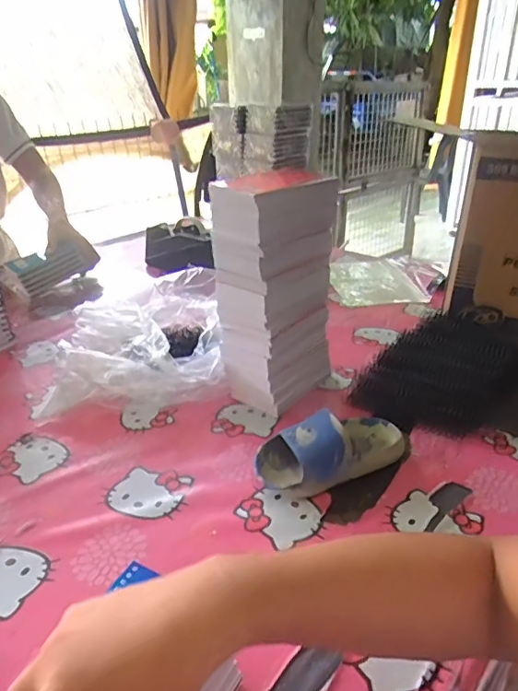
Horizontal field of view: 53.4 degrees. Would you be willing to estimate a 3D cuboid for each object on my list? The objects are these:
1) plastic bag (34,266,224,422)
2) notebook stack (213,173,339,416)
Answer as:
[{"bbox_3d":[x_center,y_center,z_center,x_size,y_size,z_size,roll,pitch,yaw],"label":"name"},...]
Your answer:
[{"bbox_3d":[-0.183,-0.012,0.775,0.246,0.089,0.276,-3,28,-5],"label":"plastic bag"},{"bbox_3d":[0.019,-0.066,0.652,0.107,0.290,0.139,20,34,33],"label":"notebook stack"}]

